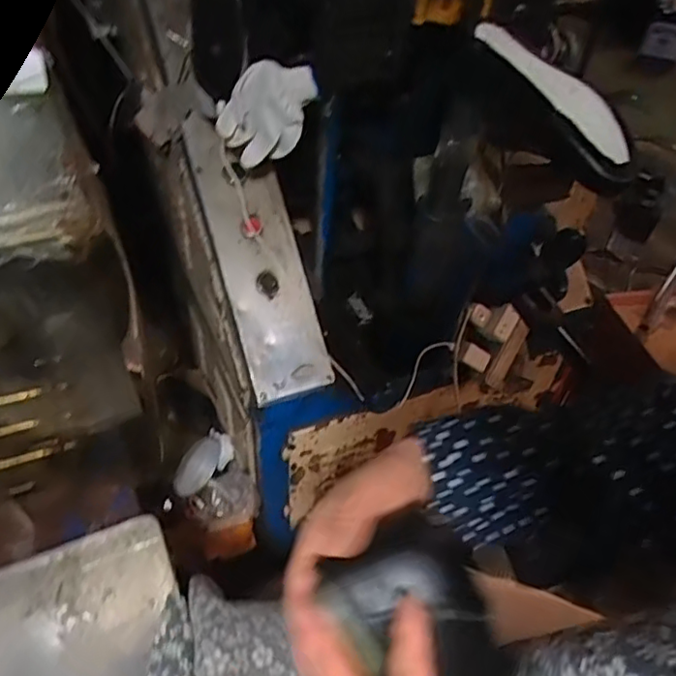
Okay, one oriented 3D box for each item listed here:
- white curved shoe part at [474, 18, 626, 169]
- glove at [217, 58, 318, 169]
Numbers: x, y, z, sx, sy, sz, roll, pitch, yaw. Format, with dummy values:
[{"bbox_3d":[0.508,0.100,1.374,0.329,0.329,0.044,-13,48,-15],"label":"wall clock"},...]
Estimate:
[{"bbox_3d":[0.229,-0.277,0.658,0.043,0.042,0.225,-22,62,-24],"label":"white curved shoe part"},{"bbox_3d":[-0.093,-0.293,0.791,0.105,0.152,0.039,21,36,-17],"label":"glove"}]

